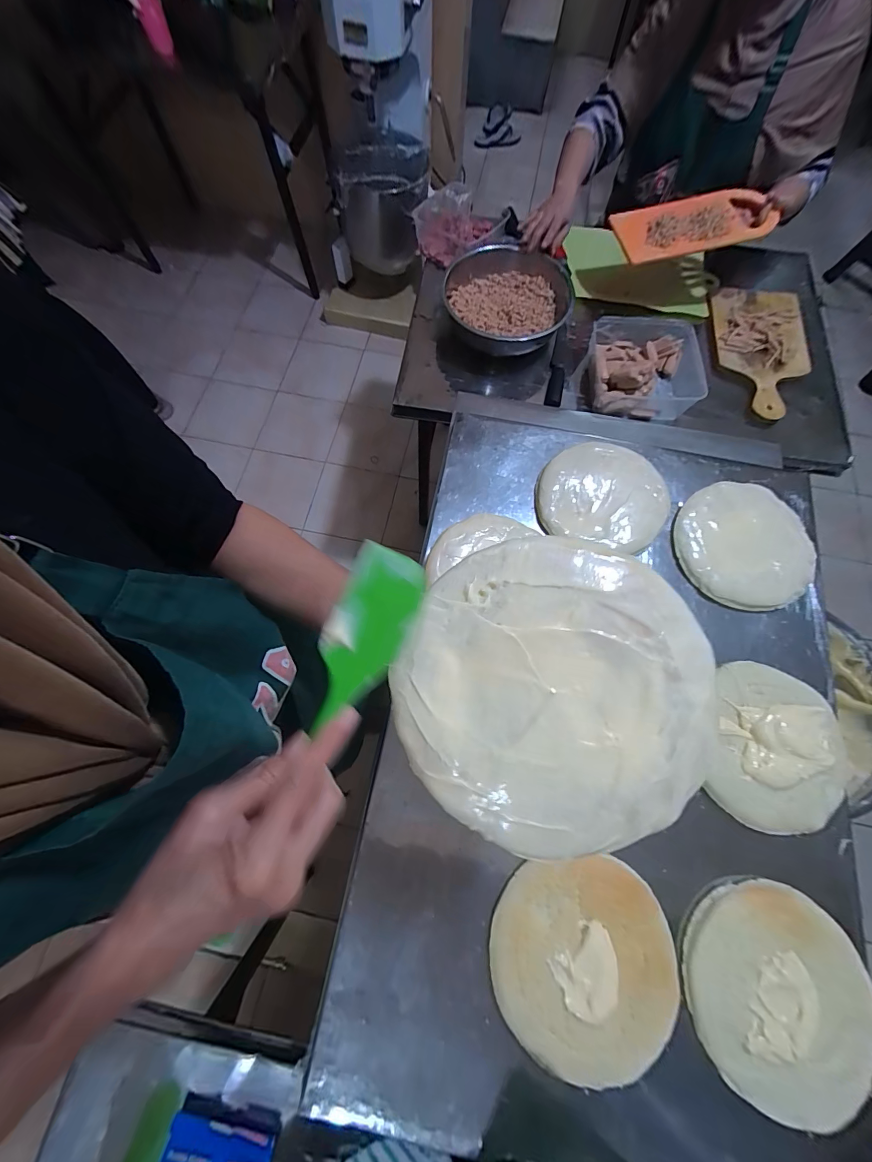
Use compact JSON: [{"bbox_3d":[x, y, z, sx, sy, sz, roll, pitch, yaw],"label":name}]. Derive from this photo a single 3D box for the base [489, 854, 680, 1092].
[{"bbox_3d":[0.161,0.417,0.416,0.190,0.027,0.181,0,72,-1],"label":"base"}]

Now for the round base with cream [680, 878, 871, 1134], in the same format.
[{"bbox_3d":[0.372,0.449,0.414,0.186,0.029,0.186,0,72,-1],"label":"round base with cream"}]

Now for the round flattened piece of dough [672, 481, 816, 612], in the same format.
[{"bbox_3d":[0.469,-0.057,0.574,0.192,0.040,0.194,0,72,-1],"label":"round flattened piece of dough"}]

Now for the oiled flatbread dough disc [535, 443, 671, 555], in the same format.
[{"bbox_3d":[0.264,-0.139,0.599,0.195,0.024,0.178,0,72,-1],"label":"oiled flatbread dough disc"}]

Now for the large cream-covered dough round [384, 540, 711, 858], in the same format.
[{"bbox_3d":[0.073,0.071,0.243,0.190,0.012,0.191,0,85,6],"label":"large cream-covered dough round"}]

